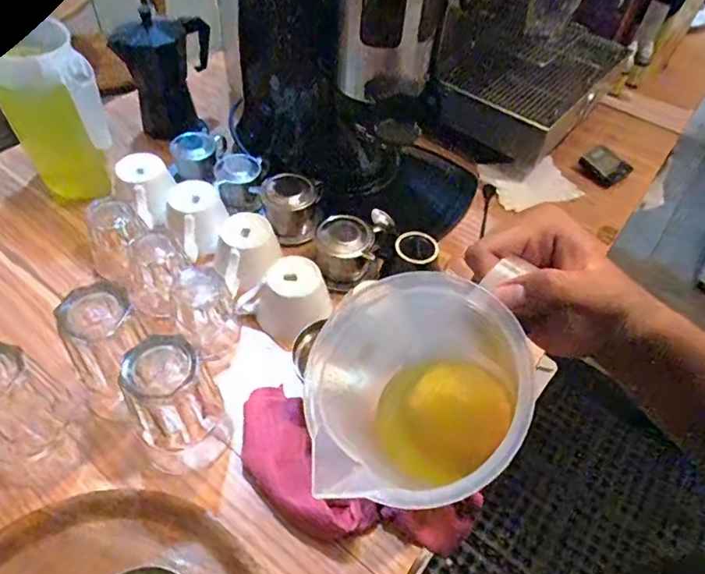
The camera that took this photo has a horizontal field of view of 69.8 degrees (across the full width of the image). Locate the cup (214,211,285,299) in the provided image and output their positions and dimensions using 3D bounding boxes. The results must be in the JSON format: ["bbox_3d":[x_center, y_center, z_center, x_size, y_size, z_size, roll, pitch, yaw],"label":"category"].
[{"bbox_3d":[-0.135,-0.044,0.621,0.066,0.060,0.081,28,53,16],"label":"cup"}]

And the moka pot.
[{"bbox_3d":[-0.282,-0.326,0.781,0.109,0.177,0.102,3,50,-3],"label":"moka pot"}]

